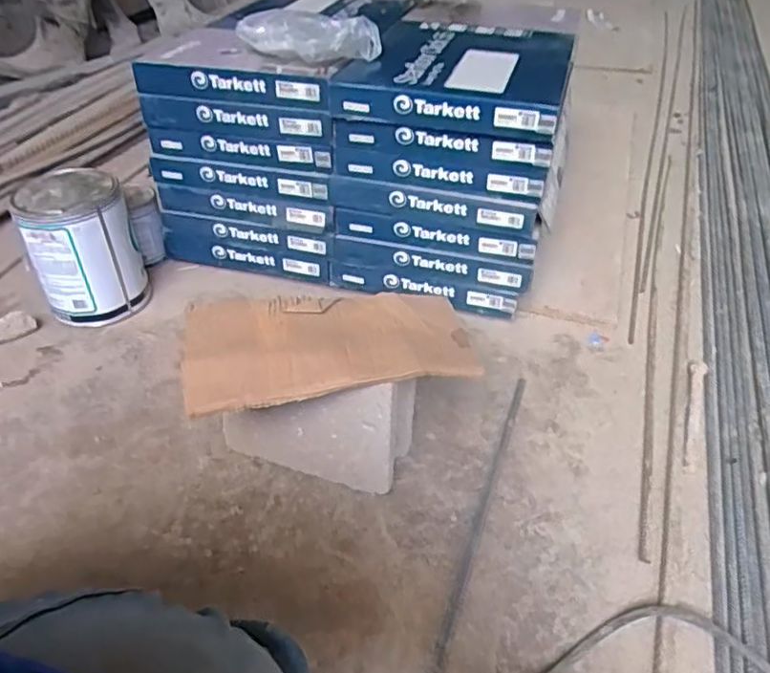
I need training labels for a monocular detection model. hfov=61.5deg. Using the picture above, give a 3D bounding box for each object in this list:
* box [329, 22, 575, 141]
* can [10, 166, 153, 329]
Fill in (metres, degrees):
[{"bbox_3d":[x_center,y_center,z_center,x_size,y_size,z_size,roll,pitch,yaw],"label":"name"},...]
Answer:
[{"bbox_3d":[0.125,-0.428,1.037,0.322,0.057,0.384,10,39,13],"label":"box"},{"bbox_3d":[-0.496,-0.142,1.072,0.161,0.219,0.161,-1,39,1],"label":"can"}]

